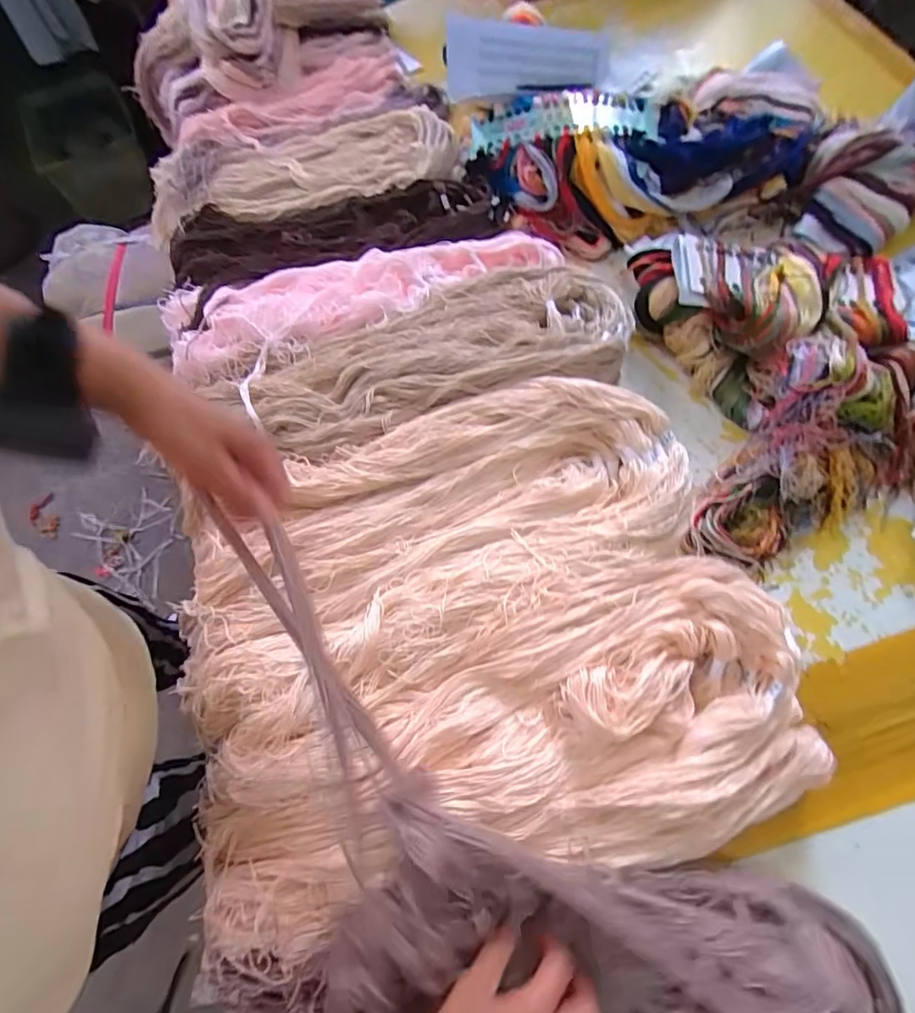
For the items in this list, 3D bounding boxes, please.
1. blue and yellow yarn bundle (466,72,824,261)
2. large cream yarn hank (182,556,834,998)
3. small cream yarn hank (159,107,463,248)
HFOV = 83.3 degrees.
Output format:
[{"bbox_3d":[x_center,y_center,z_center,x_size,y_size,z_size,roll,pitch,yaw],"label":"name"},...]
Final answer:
[{"bbox_3d":[0.271,-0.498,0.720,0.498,0.091,0.226,-12,68,-2],"label":"blue and yellow yarn bundle"},{"bbox_3d":[0.031,0.184,0.443,0.536,0.068,0.266,-12,68,-2],"label":"large cream yarn hank"},{"bbox_3d":[-0.238,-0.505,0.760,0.463,0.055,0.196,-13,68,-3],"label":"small cream yarn hank"}]

